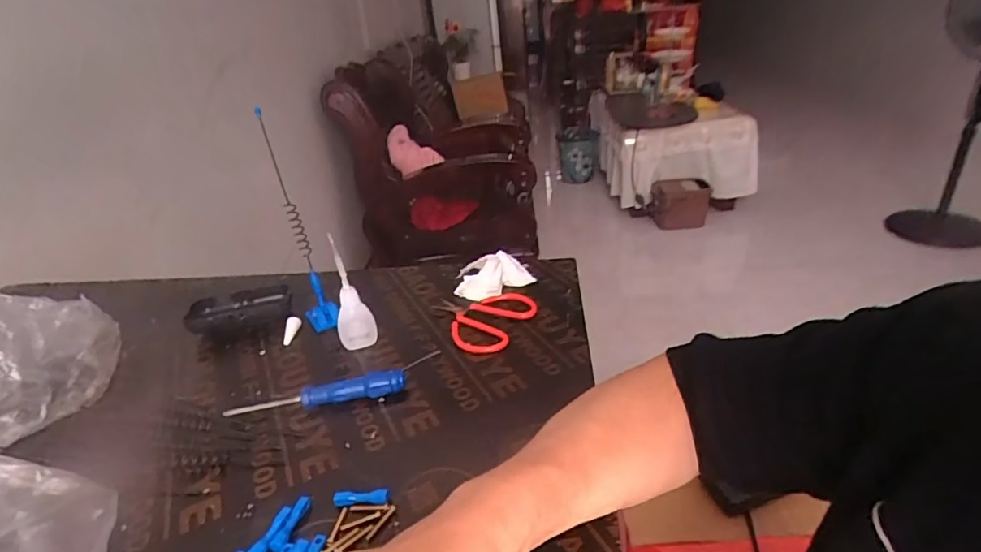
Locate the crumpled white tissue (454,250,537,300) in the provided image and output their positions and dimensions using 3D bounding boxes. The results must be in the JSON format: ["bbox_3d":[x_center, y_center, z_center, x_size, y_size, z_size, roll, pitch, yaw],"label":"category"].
[{"bbox_3d":[0.004,-0.004,0.604,0.087,0.029,0.065,-4,28,3],"label":"crumpled white tissue"}]

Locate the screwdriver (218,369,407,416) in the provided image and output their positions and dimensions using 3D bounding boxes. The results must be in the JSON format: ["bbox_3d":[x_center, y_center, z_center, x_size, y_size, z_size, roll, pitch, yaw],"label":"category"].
[{"bbox_3d":[-0.151,0.103,0.453,0.150,0.020,0.017,-9,28,-6],"label":"screwdriver"}]

